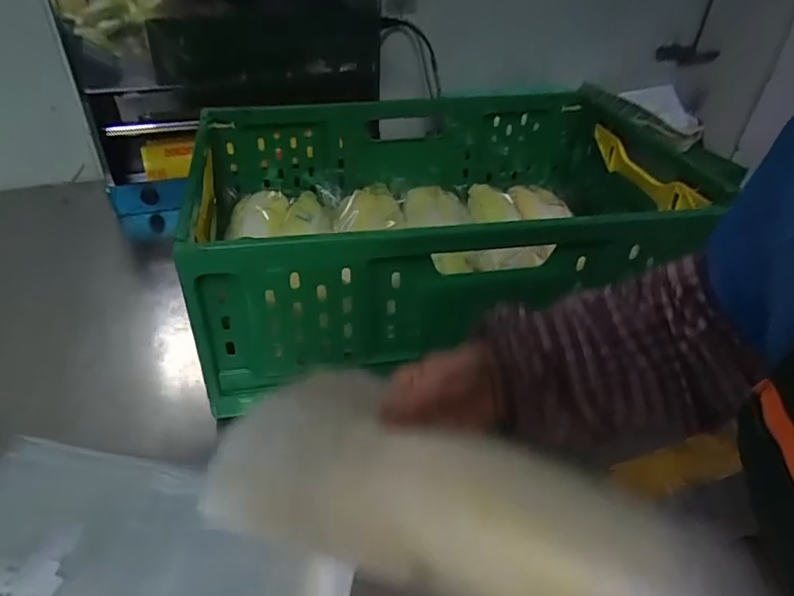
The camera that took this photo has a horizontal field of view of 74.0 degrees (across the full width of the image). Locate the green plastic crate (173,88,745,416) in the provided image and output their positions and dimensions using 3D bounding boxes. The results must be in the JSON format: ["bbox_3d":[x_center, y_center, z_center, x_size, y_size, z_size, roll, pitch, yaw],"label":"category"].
[{"bbox_3d":[0.055,-0.125,0.730,0.626,0.186,0.460,-5,37,-11],"label":"green plastic crate"}]

